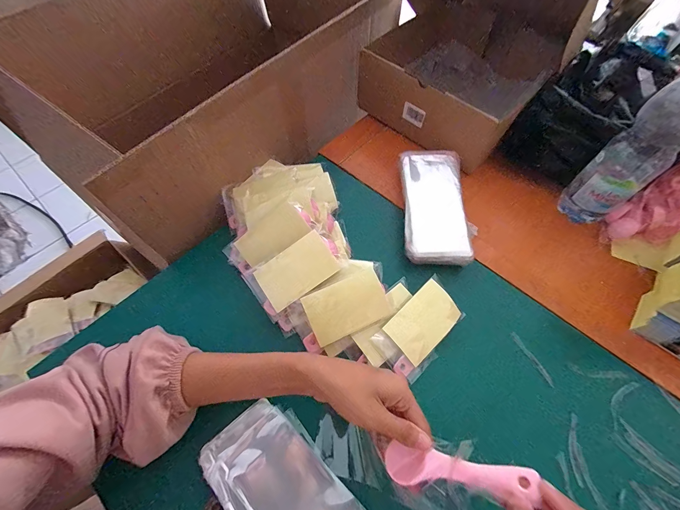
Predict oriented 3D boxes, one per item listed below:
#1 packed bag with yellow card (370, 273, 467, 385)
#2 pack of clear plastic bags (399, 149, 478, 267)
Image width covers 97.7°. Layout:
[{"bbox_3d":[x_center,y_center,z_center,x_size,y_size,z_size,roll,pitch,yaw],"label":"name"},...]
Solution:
[{"bbox_3d":[0.099,0.089,0.358,0.113,0.008,0.069,-41,87,-15],"label":"packed bag with yellow card"},{"bbox_3d":[0.142,-0.070,0.440,0.105,0.045,0.190,2,60,0],"label":"pack of clear plastic bags"}]

